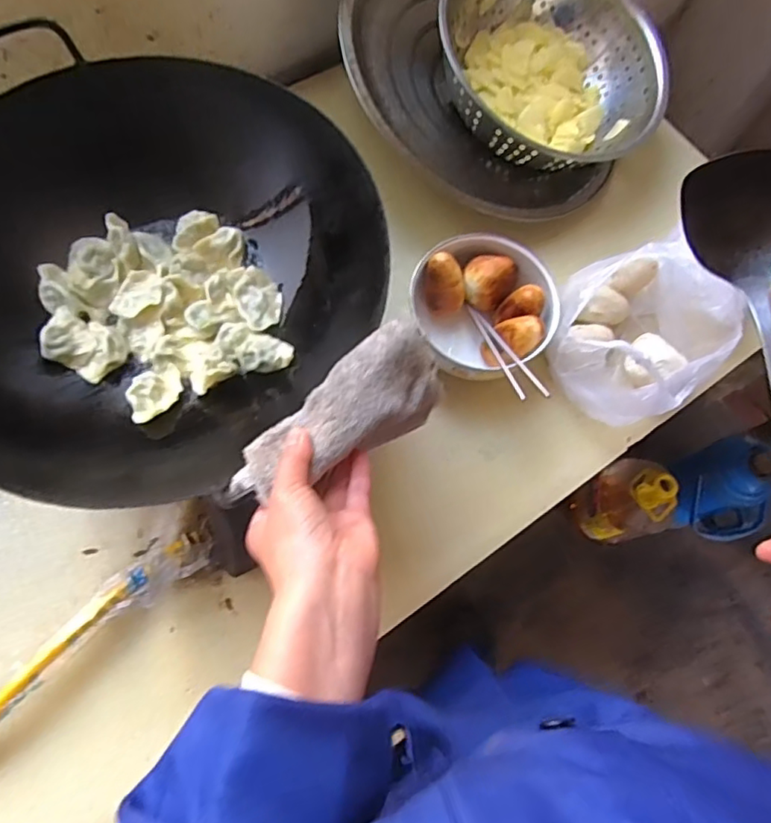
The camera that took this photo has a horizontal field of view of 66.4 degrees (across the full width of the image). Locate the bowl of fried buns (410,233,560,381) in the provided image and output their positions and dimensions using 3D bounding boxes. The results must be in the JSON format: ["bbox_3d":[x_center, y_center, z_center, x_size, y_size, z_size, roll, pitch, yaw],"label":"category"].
[{"bbox_3d":[0.119,-0.124,0.731,0.171,0.081,0.170,1,72,-2],"label":"bowl of fried buns"}]

